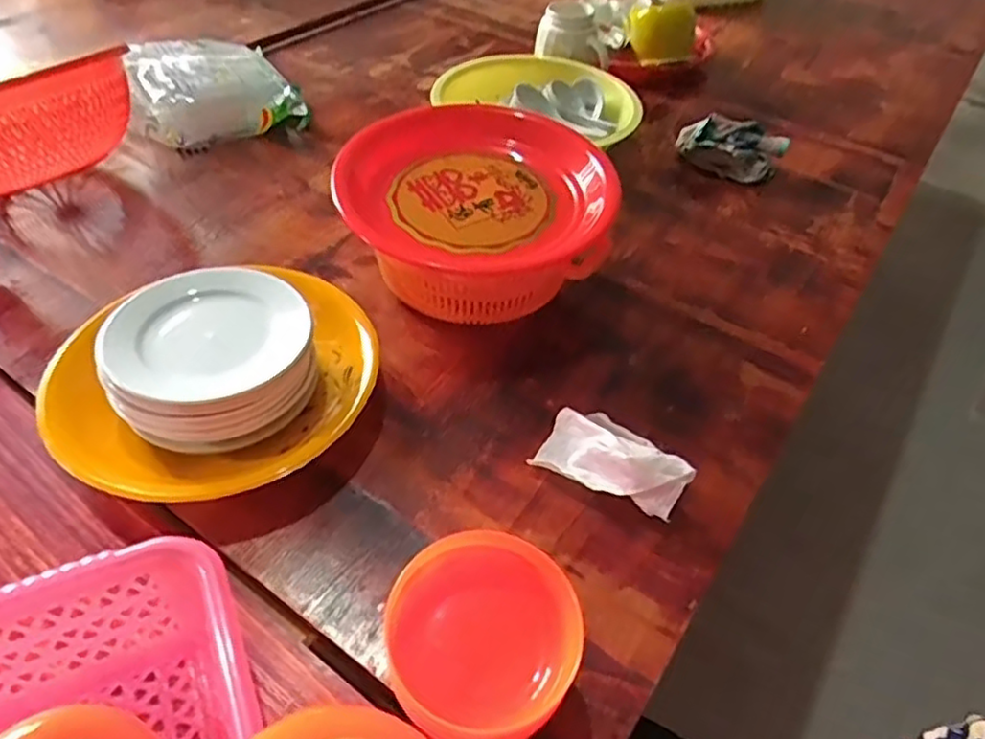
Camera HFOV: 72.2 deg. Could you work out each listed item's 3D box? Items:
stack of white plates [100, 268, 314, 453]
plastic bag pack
[{"bbox_3d":[-0.210,-0.008,0.528,0.139,0.081,0.145,-2,47,-6],"label":"stack of white plates"},{"bbox_3d":[-0.357,-0.361,0.861,0.191,0.072,0.173,-20,51,-20],"label":"plastic bag pack"}]

